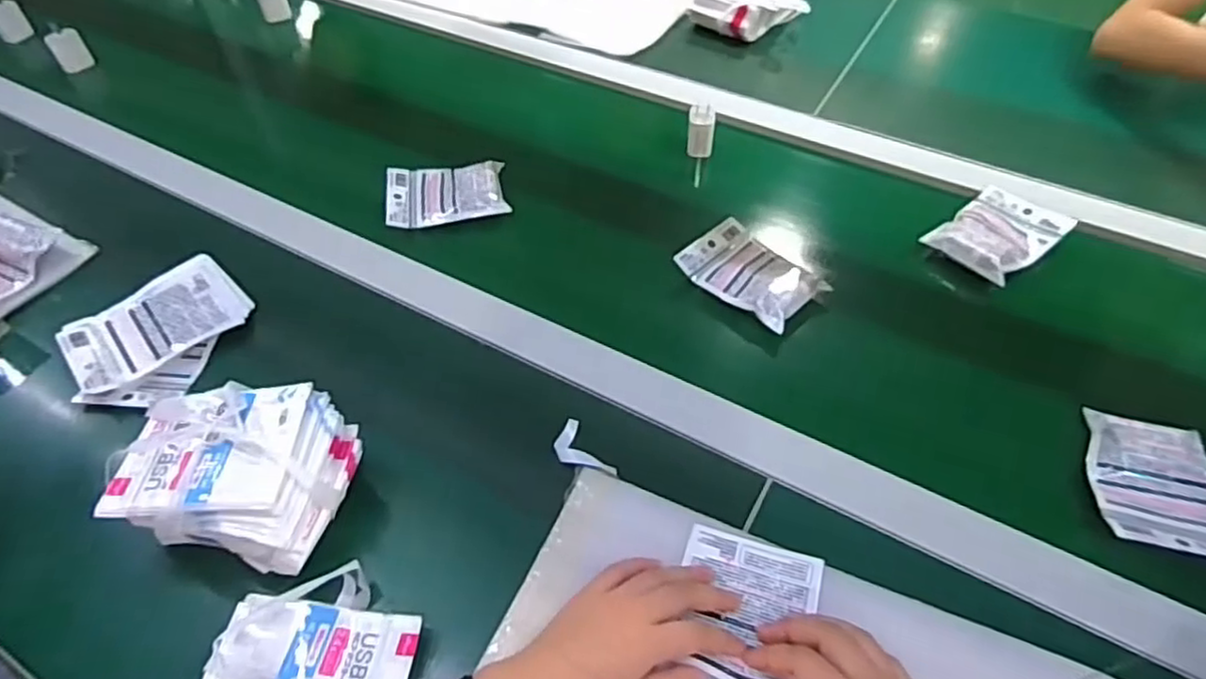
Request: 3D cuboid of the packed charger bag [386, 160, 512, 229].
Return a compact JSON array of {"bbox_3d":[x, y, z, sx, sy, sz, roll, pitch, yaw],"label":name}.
[{"bbox_3d":[-0.179,-0.171,0.801,0.133,0.019,0.098,-9,51,-5],"label":"packed charger bag"}]

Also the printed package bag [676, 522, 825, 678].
[{"bbox_3d":[0.096,0.203,0.483,0.095,0.010,0.140,11,52,11],"label":"printed package bag"}]

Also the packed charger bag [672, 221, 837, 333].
[{"bbox_3d":[0.148,-0.069,0.711,0.088,0.018,0.135,-35,58,-24],"label":"packed charger bag"}]

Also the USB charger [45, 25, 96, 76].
[{"bbox_3d":[-0.764,-0.417,1.005,0.043,0.061,0.021,-33,57,-23],"label":"USB charger"}]

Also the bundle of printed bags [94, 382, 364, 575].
[{"bbox_3d":[-0.282,0.101,0.545,0.172,0.076,0.128,9,51,9],"label":"bundle of printed bags"}]

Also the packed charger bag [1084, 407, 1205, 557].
[{"bbox_3d":[0.439,0.113,0.550,0.093,0.023,0.120,12,52,12],"label":"packed charger bag"}]

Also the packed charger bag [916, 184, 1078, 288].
[{"bbox_3d":[0.417,-0.114,0.744,0.139,0.019,0.099,-30,56,-21],"label":"packed charger bag"}]

